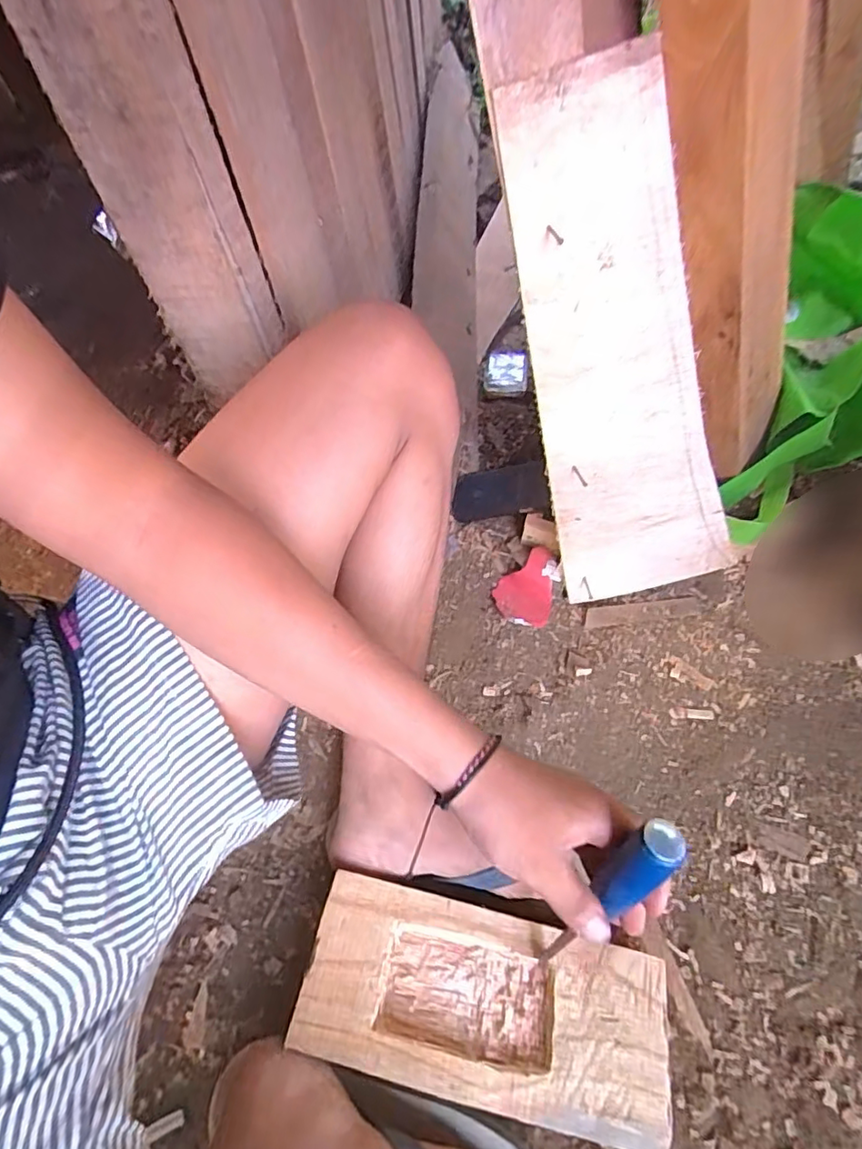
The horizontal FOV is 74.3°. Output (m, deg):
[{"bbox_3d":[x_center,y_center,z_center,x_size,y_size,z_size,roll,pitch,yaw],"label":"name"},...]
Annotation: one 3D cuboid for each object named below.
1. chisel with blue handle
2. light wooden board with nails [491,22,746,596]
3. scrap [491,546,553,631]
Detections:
[{"bbox_3d":[0.100,0.208,0.356,0.027,0.245,0.027,14,48,8],"label":"chisel with blue handle"},{"bbox_3d":[0.171,-0.149,0.500,0.164,0.473,0.025,-17,42,10],"label":"light wooden board with nails"},{"bbox_3d":[0.109,0.013,0.674,0.065,0.009,0.096,2,73,13],"label":"scrap"}]

